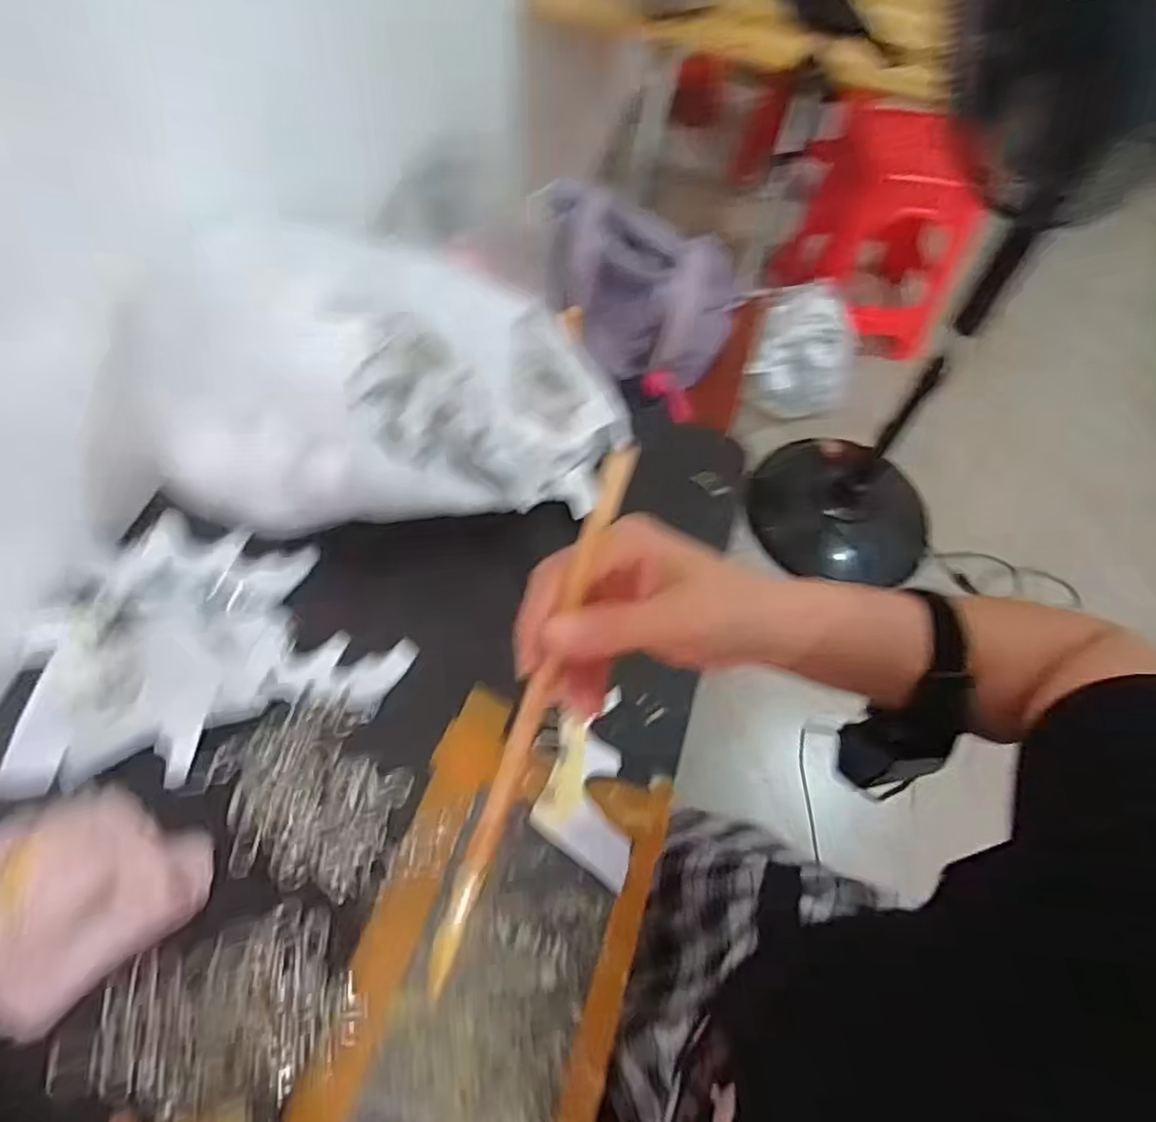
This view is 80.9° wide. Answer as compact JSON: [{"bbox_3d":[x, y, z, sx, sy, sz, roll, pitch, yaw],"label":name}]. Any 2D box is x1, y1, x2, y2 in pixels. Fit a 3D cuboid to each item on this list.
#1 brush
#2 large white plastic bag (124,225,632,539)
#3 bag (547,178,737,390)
[{"bbox_3d":[-0.024,0.075,0.298,0.012,0.010,0.261,21,100,8],"label":"brush"},{"bbox_3d":[-0.167,-0.170,0.640,0.429,0.217,0.223,-7,63,-6],"label":"large white plastic bag"},{"bbox_3d":[0.085,-0.377,0.948,0.268,0.150,0.173,15,63,5],"label":"bag"}]

